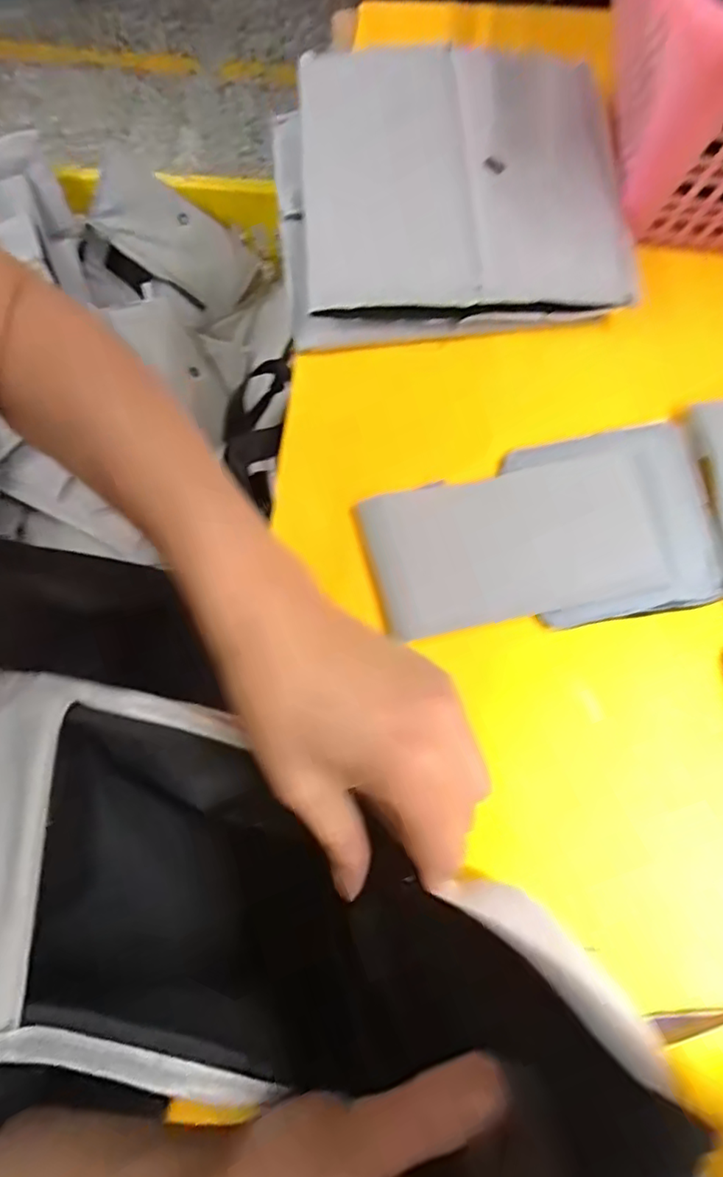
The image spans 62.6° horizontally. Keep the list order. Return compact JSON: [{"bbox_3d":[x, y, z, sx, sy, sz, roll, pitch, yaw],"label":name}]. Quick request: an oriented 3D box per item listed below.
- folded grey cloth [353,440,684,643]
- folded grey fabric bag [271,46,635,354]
[{"bbox_3d":[0.104,-0.030,0.391,0.195,0.019,0.096,-12,75,-4],"label":"folded grey cloth"},{"bbox_3d":[0.062,-0.295,0.439,0.242,0.050,0.222,-6,75,-3],"label":"folded grey fabric bag"}]

